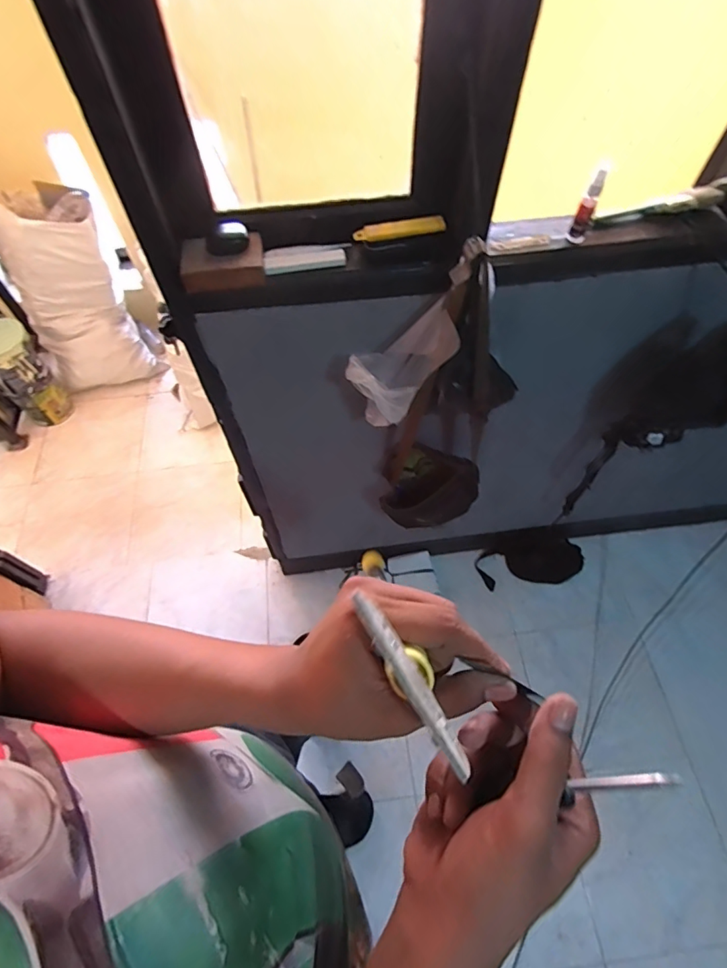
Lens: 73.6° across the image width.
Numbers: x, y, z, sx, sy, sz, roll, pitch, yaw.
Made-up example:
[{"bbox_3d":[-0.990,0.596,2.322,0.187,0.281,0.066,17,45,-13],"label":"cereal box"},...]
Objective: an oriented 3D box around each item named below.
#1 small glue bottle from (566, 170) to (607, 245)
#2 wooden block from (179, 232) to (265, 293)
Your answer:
[{"bbox_3d":[0.311,-0.384,0.676,0.022,0.094,0.020,21,62,11],"label":"small glue bottle"},{"bbox_3d":[-0.193,-0.306,0.674,0.110,0.034,0.074,-8,61,-5],"label":"wooden block"}]

